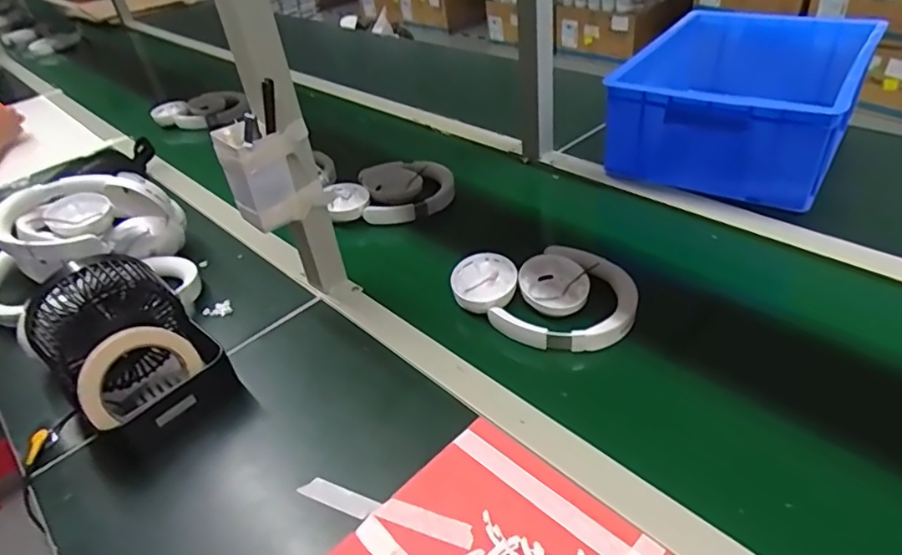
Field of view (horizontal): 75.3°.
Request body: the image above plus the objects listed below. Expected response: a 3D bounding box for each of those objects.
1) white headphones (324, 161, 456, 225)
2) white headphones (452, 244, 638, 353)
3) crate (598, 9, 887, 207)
[{"bbox_3d":[-0.097,-0.135,0.911,0.196,0.045,0.130,-12,37,-6],"label":"white headphones"},{"bbox_3d":[0.103,0.014,0.684,0.208,0.042,0.137,27,49,37],"label":"white headphones"},{"bbox_3d":[0.451,-0.285,0.919,0.306,0.134,0.399,20,45,31],"label":"crate"}]

